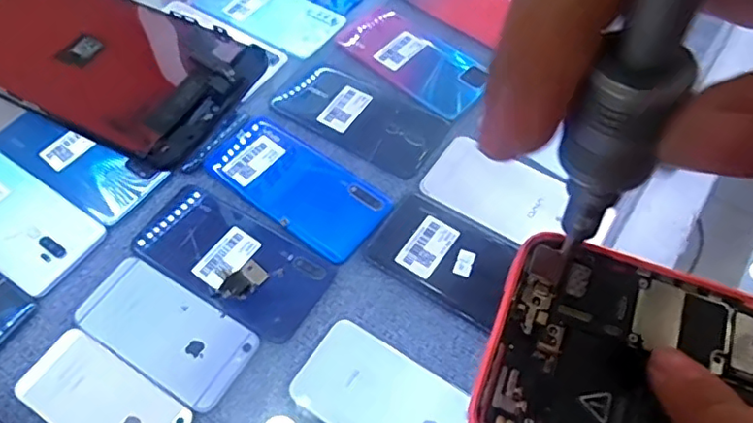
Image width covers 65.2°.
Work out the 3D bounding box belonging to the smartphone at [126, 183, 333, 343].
[{"bbox_3d":[-0.116,0.035,0.467,0.156,0.007,0.075,29,63,18],"label":"smartphone"}]

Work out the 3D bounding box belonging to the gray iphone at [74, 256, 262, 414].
[{"bbox_3d":[-0.157,0.086,0.435,0.134,0.004,0.064,28,63,18],"label":"gray iphone"}]

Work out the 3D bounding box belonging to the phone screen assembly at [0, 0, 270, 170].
[{"bbox_3d":[-0.100,-0.056,0.201,0.119,0.008,0.057,23,61,15],"label":"phone screen assembly"}]

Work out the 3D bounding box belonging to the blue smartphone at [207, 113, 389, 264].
[{"bbox_3d":[-0.068,-0.025,0.504,0.156,0.014,0.075,34,64,20],"label":"blue smartphone"}]

